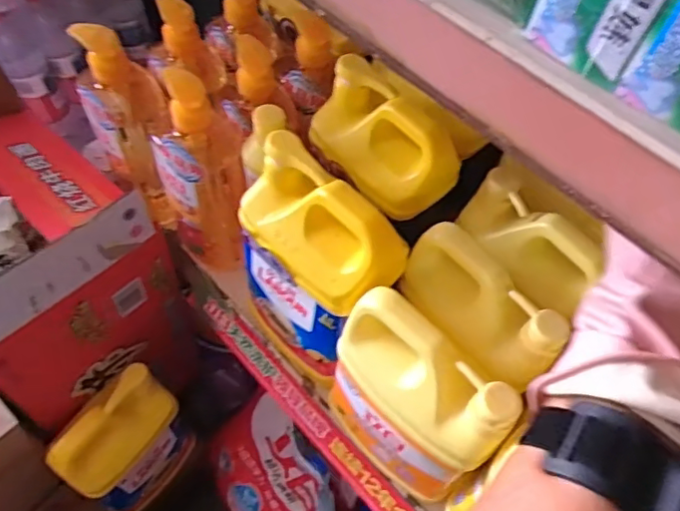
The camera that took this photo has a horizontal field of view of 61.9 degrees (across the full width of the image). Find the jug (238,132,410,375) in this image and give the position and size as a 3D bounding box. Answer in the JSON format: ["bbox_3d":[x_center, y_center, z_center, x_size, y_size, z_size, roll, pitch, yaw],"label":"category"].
[{"bbox_3d":[-0.029,0.022,0.522,0.143,0.224,0.077,38,62,18],"label":"jug"}]

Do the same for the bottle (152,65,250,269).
[{"bbox_3d":[-0.148,-0.082,0.602,0.074,0.232,0.118,-11,59,-12],"label":"bottle"}]

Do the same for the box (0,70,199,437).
[{"bbox_3d":[-0.363,-0.011,0.647,0.270,0.259,0.209,38,62,18],"label":"box"}]

